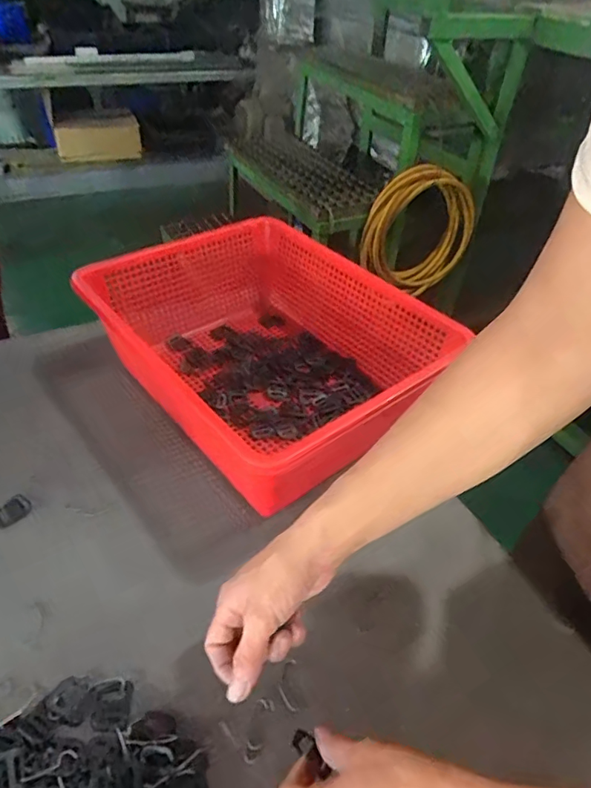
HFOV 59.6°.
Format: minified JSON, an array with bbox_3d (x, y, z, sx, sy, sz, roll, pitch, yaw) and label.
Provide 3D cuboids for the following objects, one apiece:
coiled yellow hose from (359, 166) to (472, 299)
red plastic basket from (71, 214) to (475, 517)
[{"bbox_3d":[0.340,-0.449,1.453,0.363,0.359,0.070,-18,47,-23],"label":"coiled yellow hose"},{"bbox_3d":[-0.032,-0.053,0.616,0.301,0.133,0.370,-29,52,-31],"label":"red plastic basket"}]

